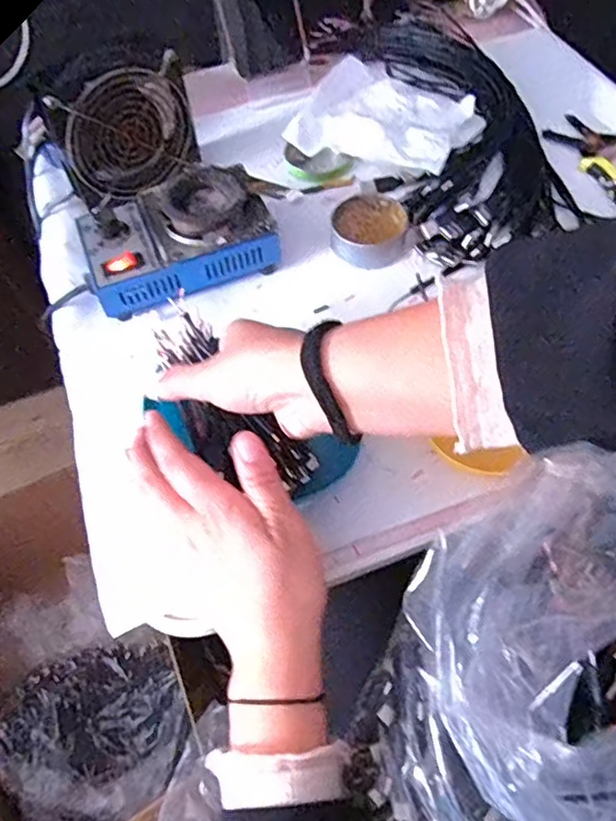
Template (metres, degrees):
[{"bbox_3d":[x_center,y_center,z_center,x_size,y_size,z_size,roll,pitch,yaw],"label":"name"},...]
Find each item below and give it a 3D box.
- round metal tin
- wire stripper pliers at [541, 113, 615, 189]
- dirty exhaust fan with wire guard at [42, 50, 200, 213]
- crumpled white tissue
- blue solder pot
[{"bbox_3d":[0.056,-0.154,0.520,0.069,0.024,0.064,-1,60,2],"label":"round metal tin"},{"bbox_3d":[0.301,-0.246,0.561,0.102,0.017,0.147,-30,63,-14],"label":"wire stripper pliers"},{"bbox_3d":[-0.155,-0.241,0.527,0.111,0.100,0.026,-31,48,-15],"label":"dirty exhaust fan with wire guard"},{"bbox_3d":[0.085,-0.293,0.588,0.153,0.033,0.163,24,64,16],"label":"crumpled white tissue"},{"bbox_3d":[-0.109,-0.144,0.502,0.149,0.058,0.098,-22,61,-9],"label":"blue solder pot"}]

